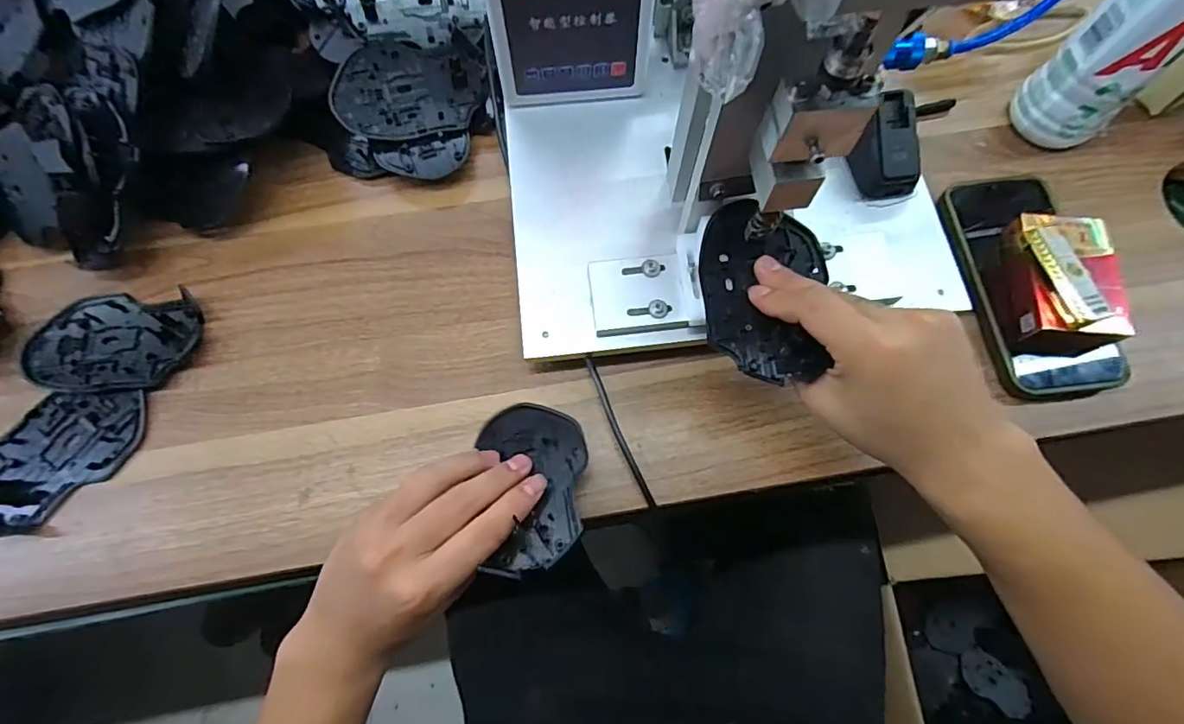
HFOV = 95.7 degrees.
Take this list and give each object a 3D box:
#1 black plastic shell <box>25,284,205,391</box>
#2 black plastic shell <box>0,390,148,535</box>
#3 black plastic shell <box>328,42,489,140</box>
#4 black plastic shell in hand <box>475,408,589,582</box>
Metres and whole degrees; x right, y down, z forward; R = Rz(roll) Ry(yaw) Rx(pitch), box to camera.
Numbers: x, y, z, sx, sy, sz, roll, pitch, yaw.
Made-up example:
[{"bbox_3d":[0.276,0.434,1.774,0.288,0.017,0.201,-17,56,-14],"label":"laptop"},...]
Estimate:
[{"bbox_3d":[-0.330,-0.016,0.368,0.110,0.015,0.074,4,69,2],"label":"black plastic shell"},{"bbox_3d":[-0.345,0.057,0.345,0.067,0.010,0.107,39,74,14],"label":"black plastic shell"},{"bbox_3d":[-0.140,-0.210,0.414,0.113,0.010,0.071,-6,90,-10],"label":"black plastic shell"},{"bbox_3d":[-0.035,0.070,0.321,0.064,0.011,0.118,-7,42,-2],"label":"black plastic shell in hand"}]

